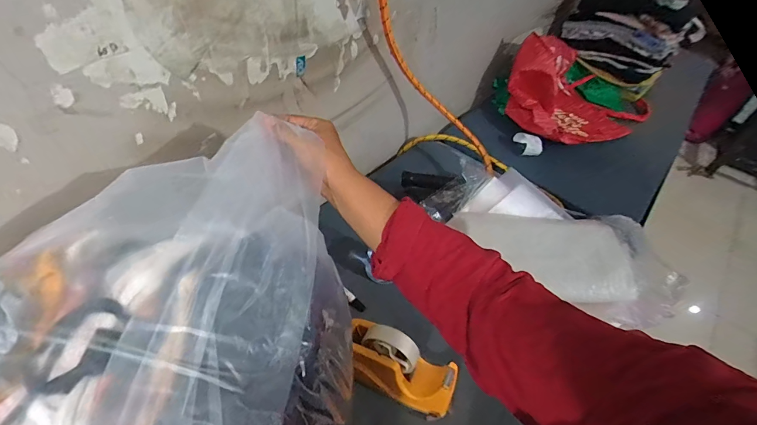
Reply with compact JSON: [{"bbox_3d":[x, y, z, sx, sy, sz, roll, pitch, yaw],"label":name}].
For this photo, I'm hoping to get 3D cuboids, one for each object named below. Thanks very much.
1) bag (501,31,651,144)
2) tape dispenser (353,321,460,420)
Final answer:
[{"bbox_3d":[0.617,-0.422,1.228,0.465,0.272,0.324,-10,50,-16],"label":"bag"},{"bbox_3d":[0.030,0.238,0.578,0.176,0.092,0.069,22,49,13],"label":"tape dispenser"}]

